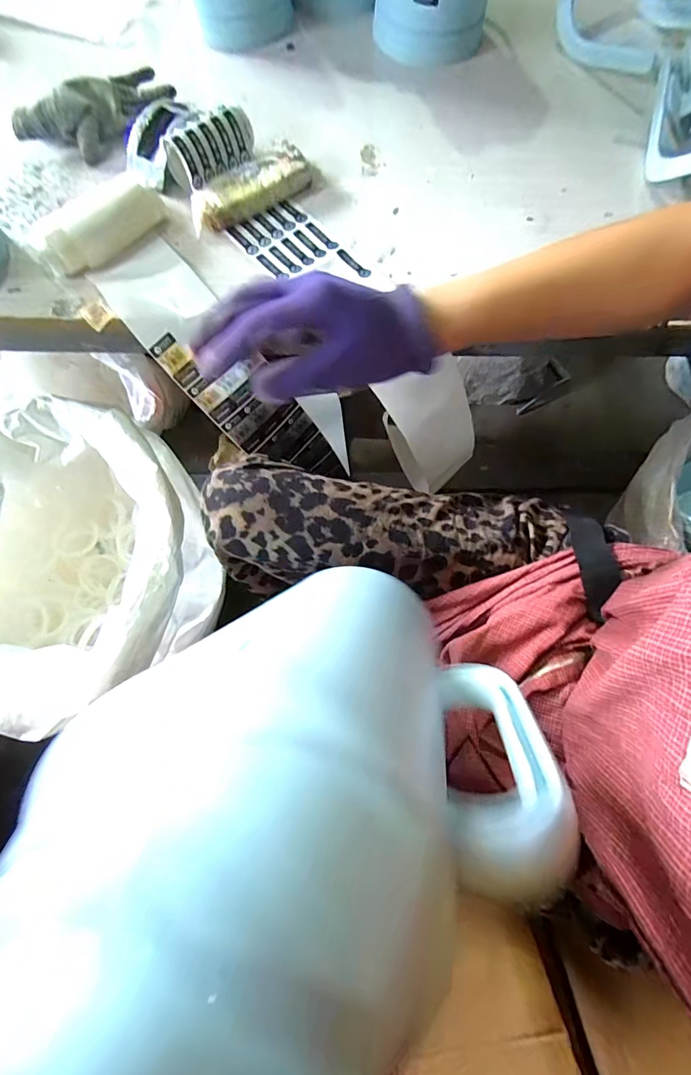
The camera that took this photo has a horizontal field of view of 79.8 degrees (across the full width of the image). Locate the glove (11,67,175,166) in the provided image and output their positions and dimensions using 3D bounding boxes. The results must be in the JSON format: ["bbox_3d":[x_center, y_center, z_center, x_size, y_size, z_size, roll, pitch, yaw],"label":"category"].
[{"bbox_3d":[-0.316,-0.544,0.531,0.200,0.043,0.092,-32,77,-9],"label":"glove"}]

